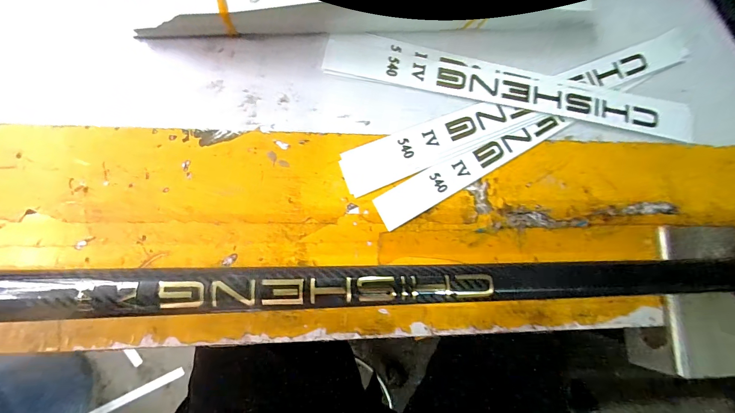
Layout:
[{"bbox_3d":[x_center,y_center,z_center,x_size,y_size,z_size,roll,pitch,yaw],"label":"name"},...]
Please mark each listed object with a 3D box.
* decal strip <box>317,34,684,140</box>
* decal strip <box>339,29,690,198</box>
[{"bbox_3d":[0.089,-0.073,0.201,0.226,0.004,0.026,10,83,-4],"label":"decal strip"},{"bbox_3d":[0.097,-0.061,0.201,0.235,0.004,0.025,-22,86,-7],"label":"decal strip"}]

